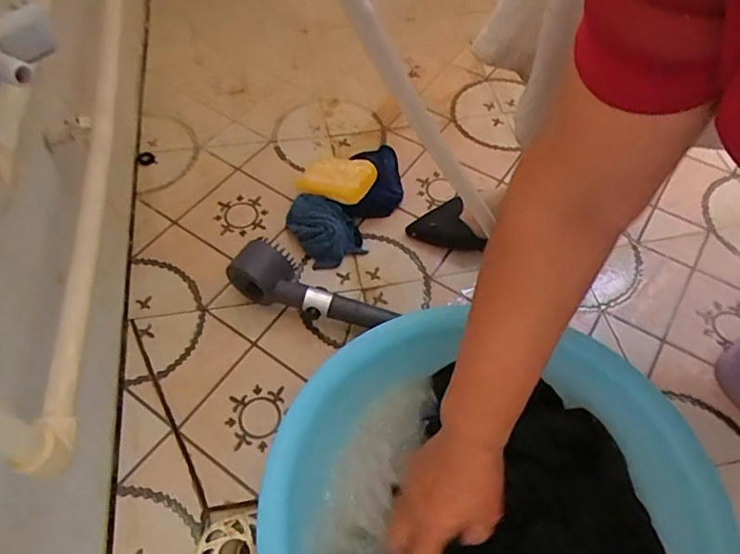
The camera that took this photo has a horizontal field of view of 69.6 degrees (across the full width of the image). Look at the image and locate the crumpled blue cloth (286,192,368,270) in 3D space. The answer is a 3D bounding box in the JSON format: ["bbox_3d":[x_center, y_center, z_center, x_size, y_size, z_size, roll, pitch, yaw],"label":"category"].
[{"bbox_3d":[-0.062,-0.069,0.729,0.085,0.044,0.104,-26,58,-18],"label":"crumpled blue cloth"}]

